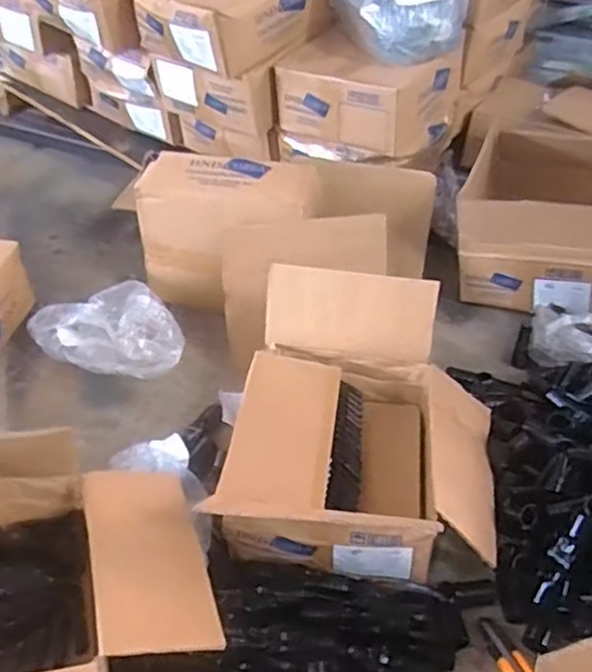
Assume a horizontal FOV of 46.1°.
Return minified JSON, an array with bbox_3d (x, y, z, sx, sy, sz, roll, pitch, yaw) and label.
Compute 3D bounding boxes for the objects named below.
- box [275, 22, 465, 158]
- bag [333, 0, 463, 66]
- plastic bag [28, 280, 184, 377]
[{"bbox_3d":[0.152,-0.504,1.423,0.293,0.148,0.330,18,43,19],"label":"box"},{"bbox_3d":[0.199,-0.674,1.396,0.250,0.179,0.288,3,40,2],"label":"bag"},{"bbox_3d":[-0.326,-0.001,1.202,0.266,0.106,0.147,-1,40,-3],"label":"plastic bag"}]

